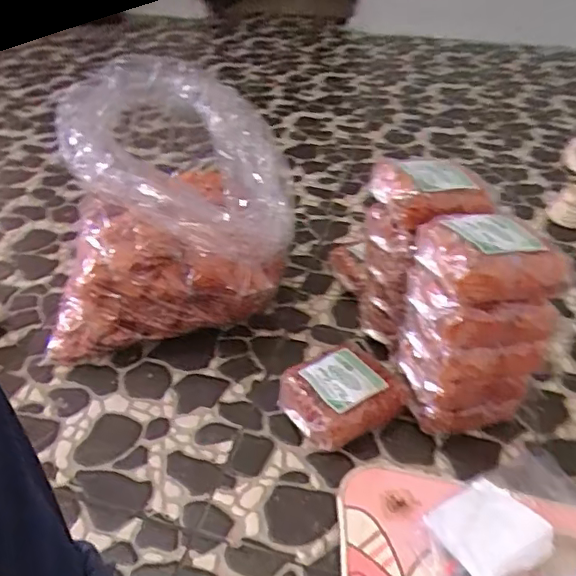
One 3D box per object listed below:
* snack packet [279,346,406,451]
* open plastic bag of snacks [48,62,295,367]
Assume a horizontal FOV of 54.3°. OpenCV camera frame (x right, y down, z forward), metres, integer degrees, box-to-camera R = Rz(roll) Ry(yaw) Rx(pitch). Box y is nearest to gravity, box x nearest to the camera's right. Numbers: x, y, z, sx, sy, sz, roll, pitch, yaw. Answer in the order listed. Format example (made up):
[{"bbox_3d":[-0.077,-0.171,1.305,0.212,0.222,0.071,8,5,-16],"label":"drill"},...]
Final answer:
[{"bbox_3d":[0.076,0.152,0.807,0.153,0.061,0.131,-27,46,-30],"label":"snack packet"},{"bbox_3d":[-0.205,-0.141,0.908,0.382,0.323,0.299,-9,39,-11],"label":"open plastic bag of snacks"}]

